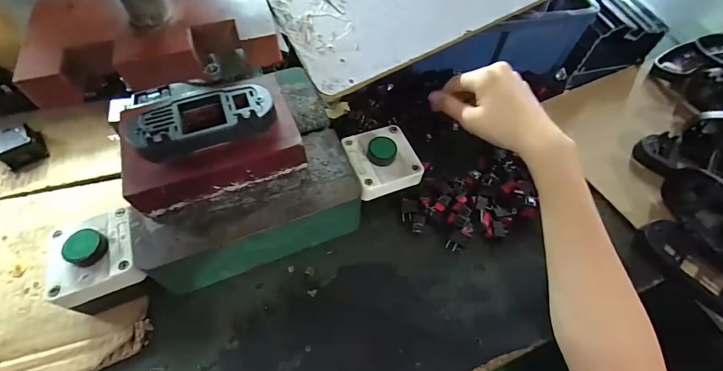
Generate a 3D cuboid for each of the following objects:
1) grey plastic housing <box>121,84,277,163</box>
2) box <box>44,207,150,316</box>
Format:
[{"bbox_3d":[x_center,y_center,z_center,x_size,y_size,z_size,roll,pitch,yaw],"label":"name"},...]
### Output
[{"bbox_3d":[-0.133,-0.057,0.289,0.113,0.022,0.055,-26,63,-17],"label":"grey plastic housing"},{"bbox_3d":[-0.222,0.068,0.298,0.068,0.060,0.077,-18,61,-12],"label":"box"}]

